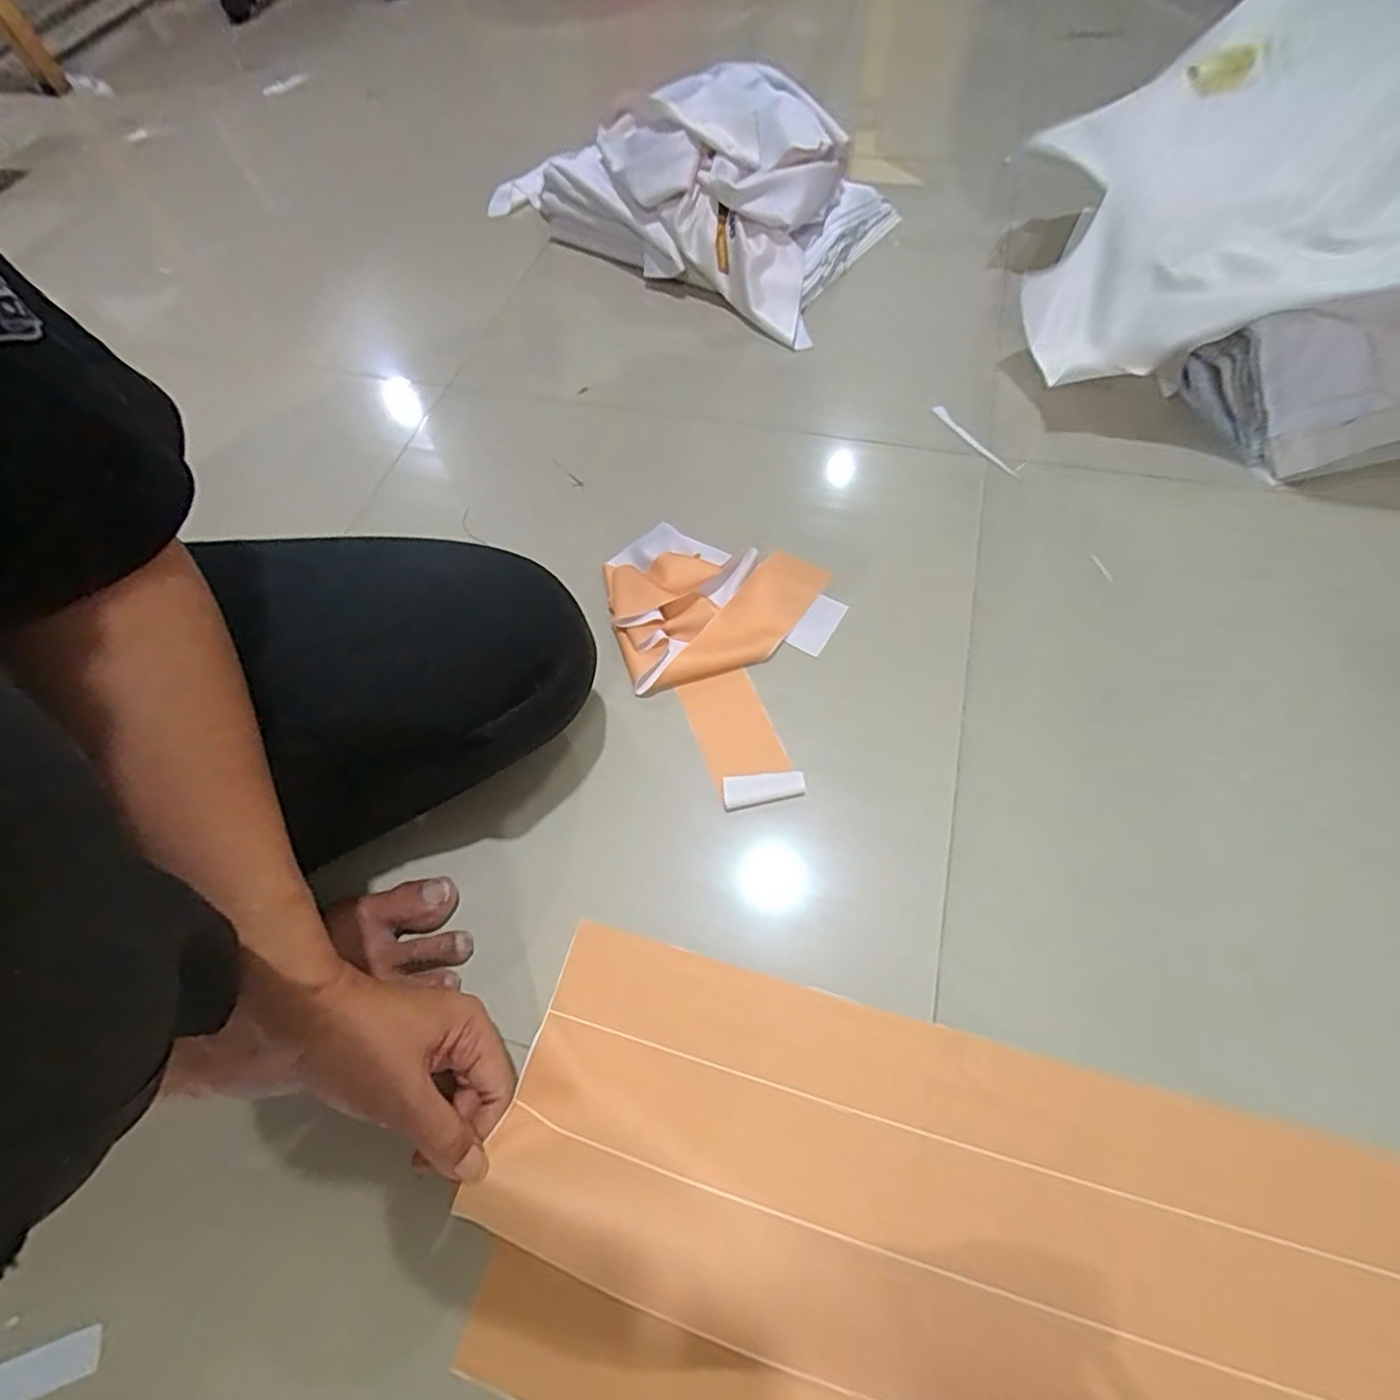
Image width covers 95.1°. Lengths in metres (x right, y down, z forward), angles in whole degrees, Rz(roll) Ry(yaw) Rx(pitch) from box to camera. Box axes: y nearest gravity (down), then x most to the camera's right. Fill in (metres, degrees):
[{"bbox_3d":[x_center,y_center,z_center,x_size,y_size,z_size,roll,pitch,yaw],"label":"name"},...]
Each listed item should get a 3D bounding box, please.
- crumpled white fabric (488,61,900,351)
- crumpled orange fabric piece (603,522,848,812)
[{"bbox_3d":[-0.034,-0.685,0.847,0.552,0.199,0.225,35,69,20],"label":"crumpled white fabric"},{"bbox_3d":[0.002,-0.042,0.546,0.211,0.031,0.243,14,64,11],"label":"crumpled orange fabric piece"}]

